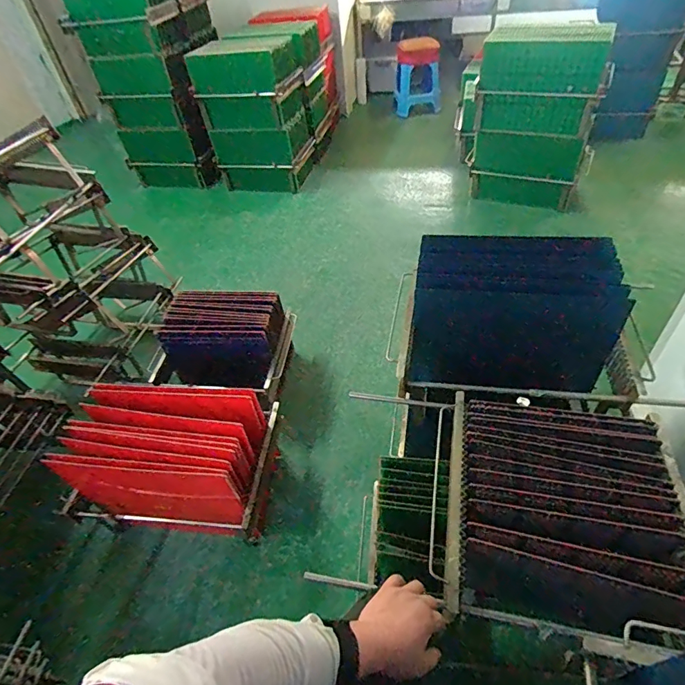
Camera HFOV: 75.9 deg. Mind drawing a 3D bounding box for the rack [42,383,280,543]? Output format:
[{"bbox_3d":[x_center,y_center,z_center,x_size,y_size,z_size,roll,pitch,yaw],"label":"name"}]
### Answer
[{"bbox_3d":[-0.520,0.365,1.407,0.591,0.350,0.394,2,47,10],"label":"rack"}]

